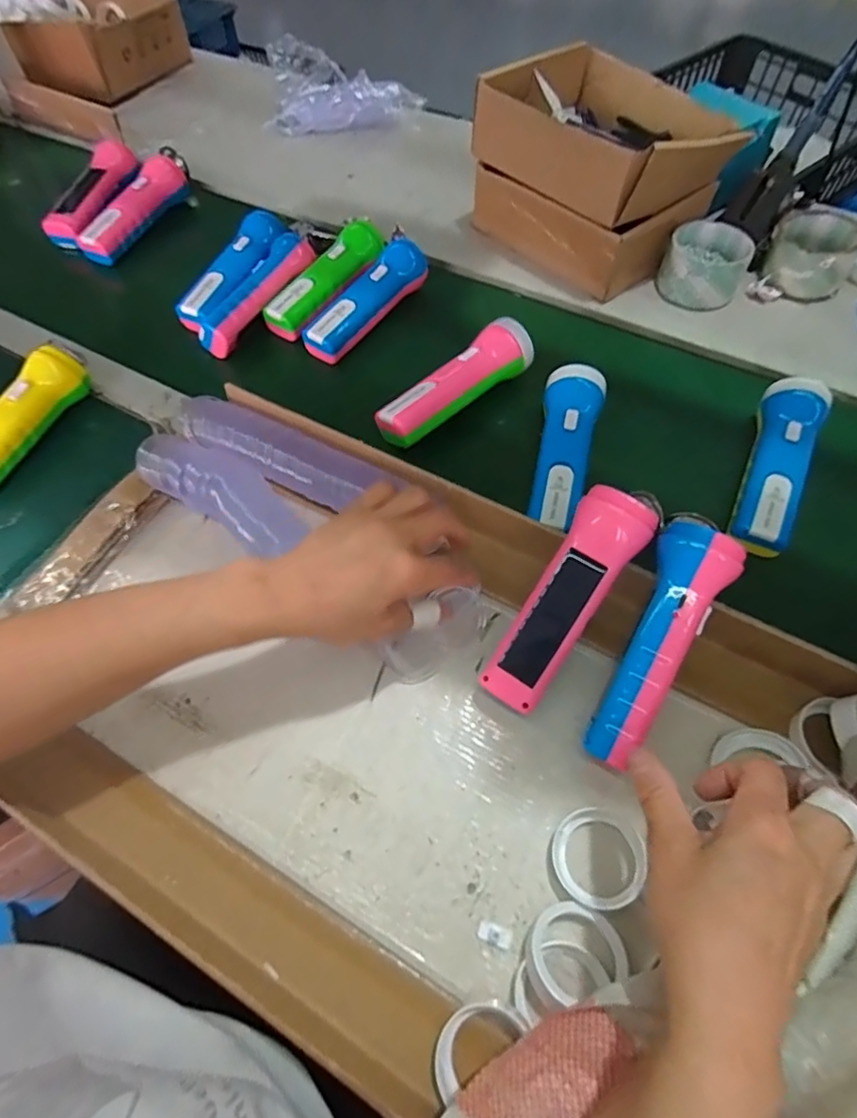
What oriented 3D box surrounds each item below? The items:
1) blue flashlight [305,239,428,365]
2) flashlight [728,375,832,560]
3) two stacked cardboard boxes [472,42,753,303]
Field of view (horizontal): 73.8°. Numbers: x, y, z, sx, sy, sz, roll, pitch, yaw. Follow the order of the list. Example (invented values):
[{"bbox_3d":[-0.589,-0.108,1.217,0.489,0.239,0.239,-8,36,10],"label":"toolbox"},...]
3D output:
[{"bbox_3d":[-0.062,-0.268,0.590,0.046,0.037,0.167,31,66,18],"label":"blue flashlight"},{"bbox_3d":[0.292,-0.080,0.481,0.047,0.045,0.173,24,64,15],"label":"flashlight"},{"bbox_3d":[0.190,-0.433,0.628,0.196,0.137,0.224,-37,65,-17],"label":"two stacked cardboard boxes"}]

